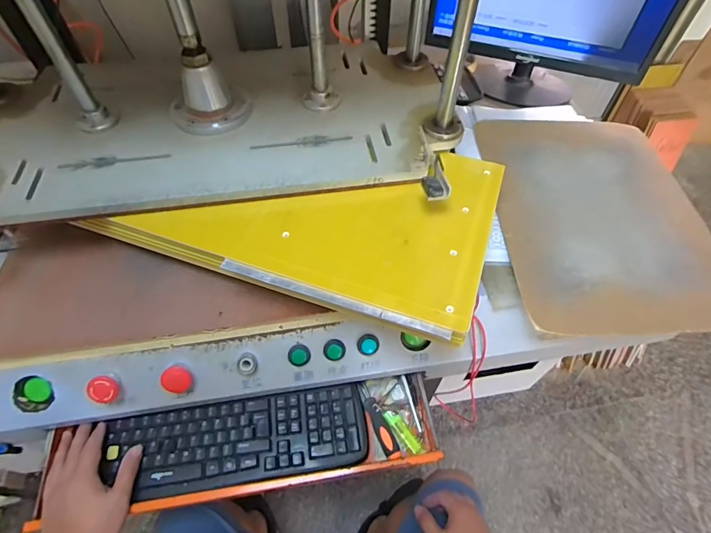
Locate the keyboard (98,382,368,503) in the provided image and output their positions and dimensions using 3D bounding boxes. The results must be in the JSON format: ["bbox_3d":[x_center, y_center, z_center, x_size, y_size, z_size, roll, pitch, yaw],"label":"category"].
[{"bbox_3d":[-0.169,0.255,0.595,0.365,0.027,0.119,-5,55,-6],"label":"keyboard"}]

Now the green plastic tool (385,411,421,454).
[{"bbox_3d":[0.072,0.249,0.611,0.019,0.010,0.071,-33,61,-21],"label":"green plastic tool"}]

